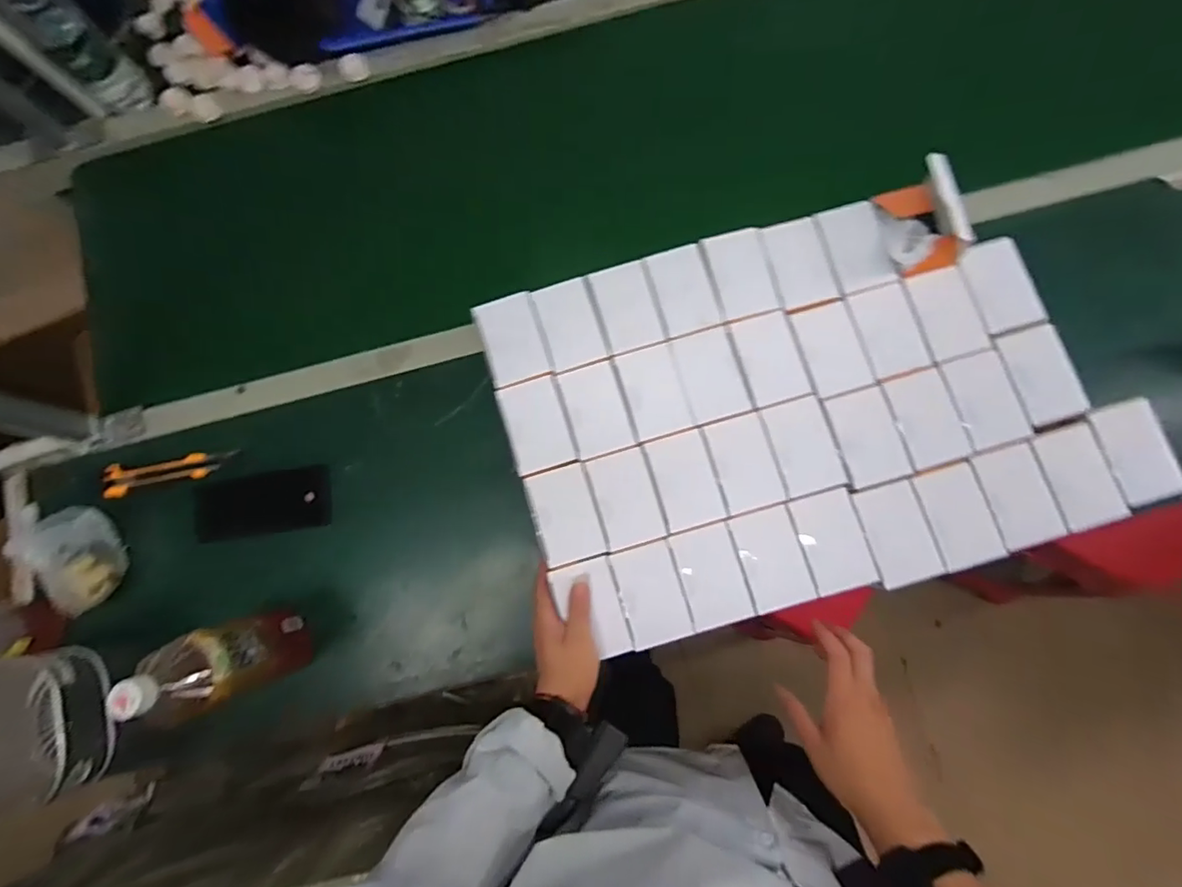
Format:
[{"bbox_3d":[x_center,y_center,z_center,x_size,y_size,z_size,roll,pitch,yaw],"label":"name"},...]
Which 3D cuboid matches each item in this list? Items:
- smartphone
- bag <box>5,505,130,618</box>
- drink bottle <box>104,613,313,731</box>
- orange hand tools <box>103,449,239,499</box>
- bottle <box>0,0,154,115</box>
[{"bbox_3d":[-0.417,0.077,0.708,0.183,0.011,0.075,-9,82,7],"label":"smartphone"},{"bbox_3d":[-0.615,0.128,0.662,0.083,0.072,0.131,-30,81,-2],"label":"bag"},{"bbox_3d":[-0.368,0.224,0.568,0.070,0.212,0.076,-22,80,0],"label":"drink bottle"},{"bbox_3d":[-0.525,0.036,0.700,0.149,0.021,0.041,-9,81,2],"label":"orange hand tools"},{"bbox_3d":[-0.664,-0.513,0.699,0.059,0.211,0.074,41,85,8],"label":"bottle"}]

